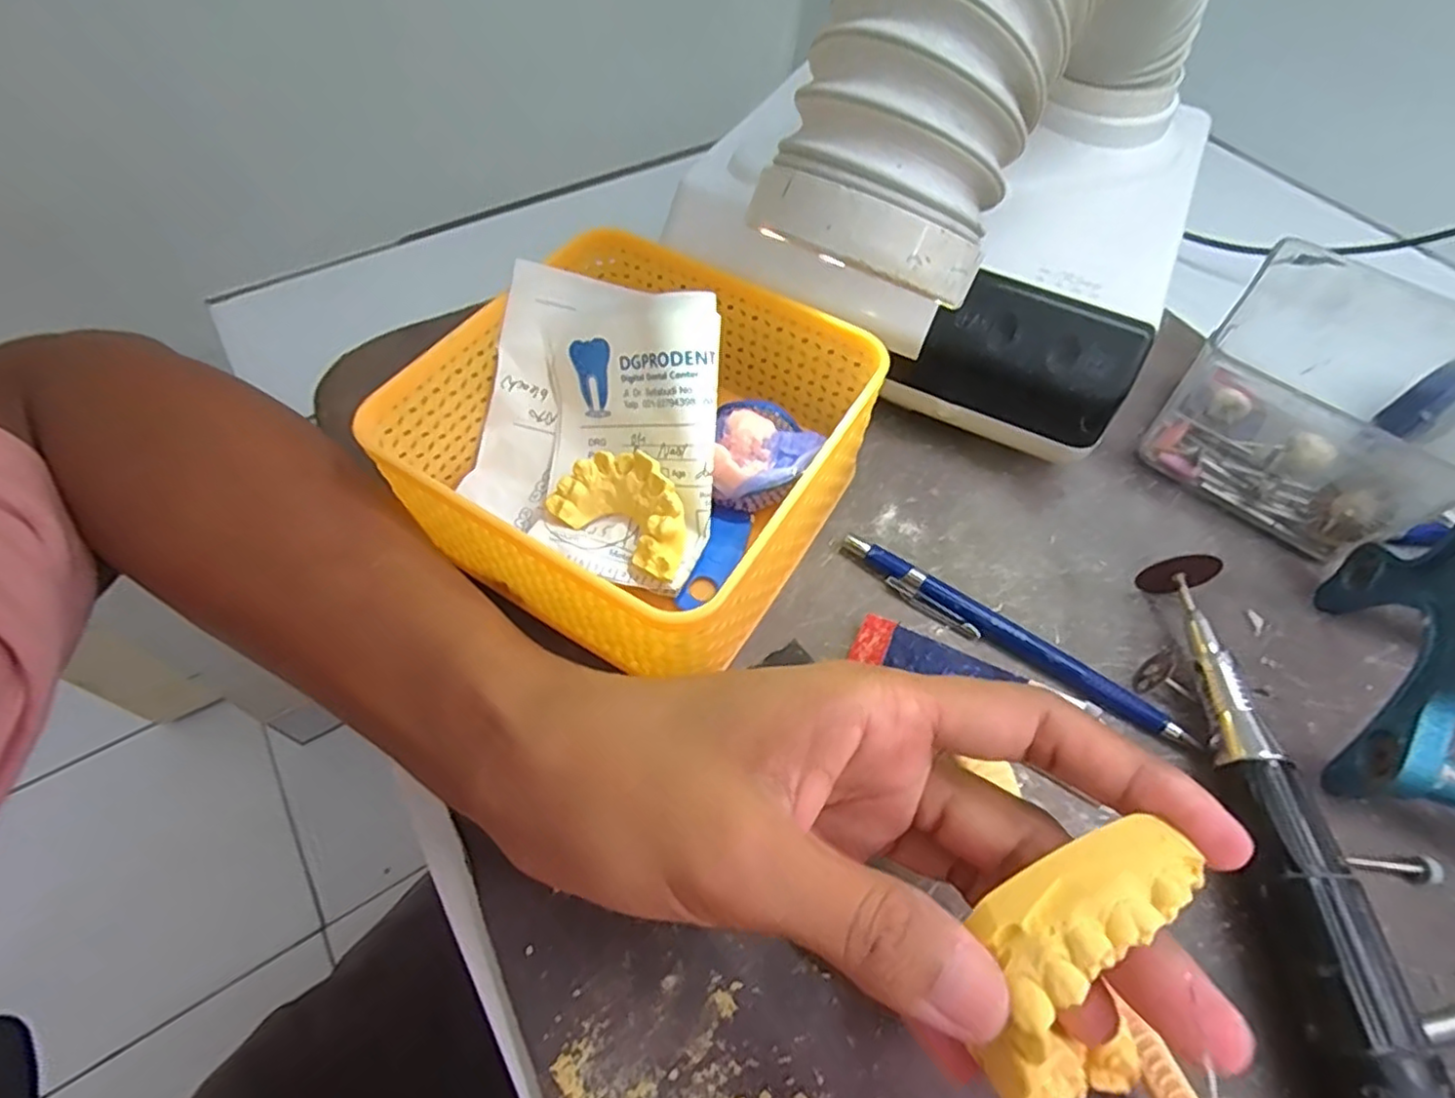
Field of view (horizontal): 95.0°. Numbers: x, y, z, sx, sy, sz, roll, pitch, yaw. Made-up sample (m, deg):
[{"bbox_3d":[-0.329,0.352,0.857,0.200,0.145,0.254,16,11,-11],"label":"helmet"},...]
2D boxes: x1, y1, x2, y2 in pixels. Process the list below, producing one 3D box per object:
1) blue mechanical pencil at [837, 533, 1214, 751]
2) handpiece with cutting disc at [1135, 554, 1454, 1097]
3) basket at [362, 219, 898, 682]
[{"bbox_3d":[0.098,0.032,0.236,0.128,0.010,0.011,30,62,16],"label":"blue mechanical pencil"},{"bbox_3d":[0.158,0.081,0.197,0.023,0.030,0.174,3,58,0],"label":"handpiece with cutting disc"},{"bbox_3d":[-0.029,-0.036,0.239,0.131,0.070,0.132,29,62,15],"label":"basket"}]

